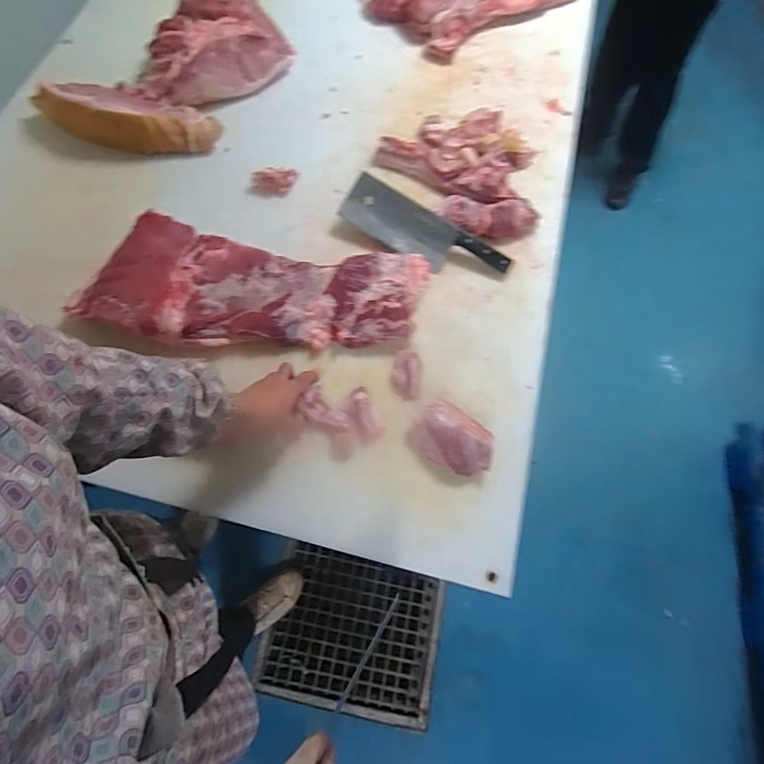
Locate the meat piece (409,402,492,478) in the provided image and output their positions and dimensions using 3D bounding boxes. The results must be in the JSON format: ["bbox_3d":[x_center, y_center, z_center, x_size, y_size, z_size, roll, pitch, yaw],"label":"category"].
[{"bbox_3d":[0.122,0.096,0.792,0.143,0.046,0.104,35,72,10],"label":"meat piece"}]

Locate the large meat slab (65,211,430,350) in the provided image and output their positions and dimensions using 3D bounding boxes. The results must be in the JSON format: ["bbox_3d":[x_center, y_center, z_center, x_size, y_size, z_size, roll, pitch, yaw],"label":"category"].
[{"bbox_3d":[-0.231,-0.164,0.861,0.607,0.077,0.235,7,69,0],"label":"large meat slab"}]

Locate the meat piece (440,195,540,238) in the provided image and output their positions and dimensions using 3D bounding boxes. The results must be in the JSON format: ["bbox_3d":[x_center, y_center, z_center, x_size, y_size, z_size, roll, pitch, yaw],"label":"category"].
[{"bbox_3d":[0.220,-0.337,0.973,0.206,0.044,0.092,5,69,-1],"label":"meat piece"}]

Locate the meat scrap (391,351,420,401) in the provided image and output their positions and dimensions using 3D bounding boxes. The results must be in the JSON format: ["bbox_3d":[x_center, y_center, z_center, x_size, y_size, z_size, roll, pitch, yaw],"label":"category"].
[{"bbox_3d":[0.043,-0.012,0.844,0.047,0.015,0.093,5,69,-1],"label":"meat scrap"}]

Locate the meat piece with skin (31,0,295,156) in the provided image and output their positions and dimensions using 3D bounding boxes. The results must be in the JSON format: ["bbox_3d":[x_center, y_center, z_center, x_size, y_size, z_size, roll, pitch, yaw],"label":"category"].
[{"bbox_3d":[-0.444,-0.661,1.034,0.290,0.106,0.499,40,73,12],"label":"meat piece with skin"}]

